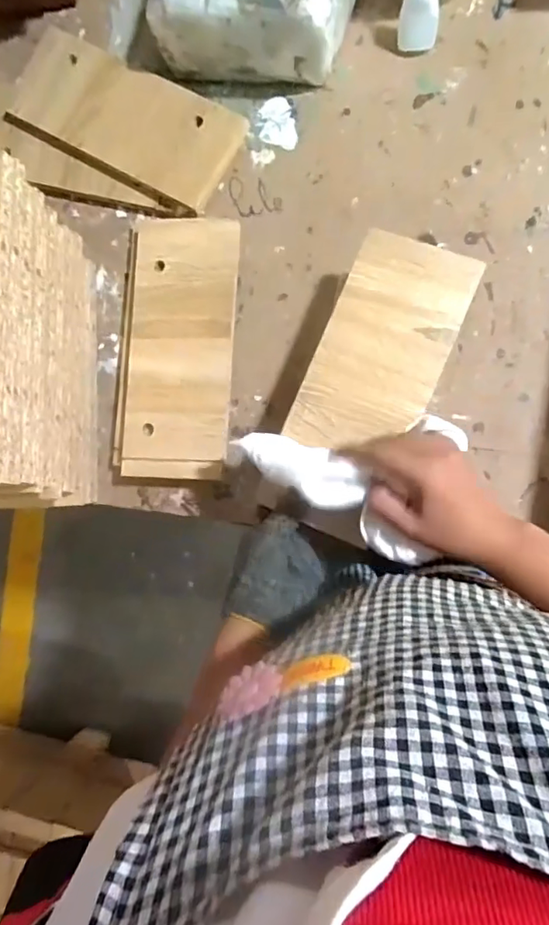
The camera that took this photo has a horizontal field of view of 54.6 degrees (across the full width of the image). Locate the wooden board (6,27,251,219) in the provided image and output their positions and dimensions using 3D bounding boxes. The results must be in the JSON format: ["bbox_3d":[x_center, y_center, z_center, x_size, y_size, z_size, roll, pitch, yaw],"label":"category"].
[{"bbox_3d":[-0.180,-0.406,0.630,0.276,0.015,0.124,30,95,6],"label":"wooden board"}]

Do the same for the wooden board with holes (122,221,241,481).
[{"bbox_3d":[-0.106,-0.128,0.601,0.118,0.012,0.288,2,85,7],"label":"wooden board with holes"}]

